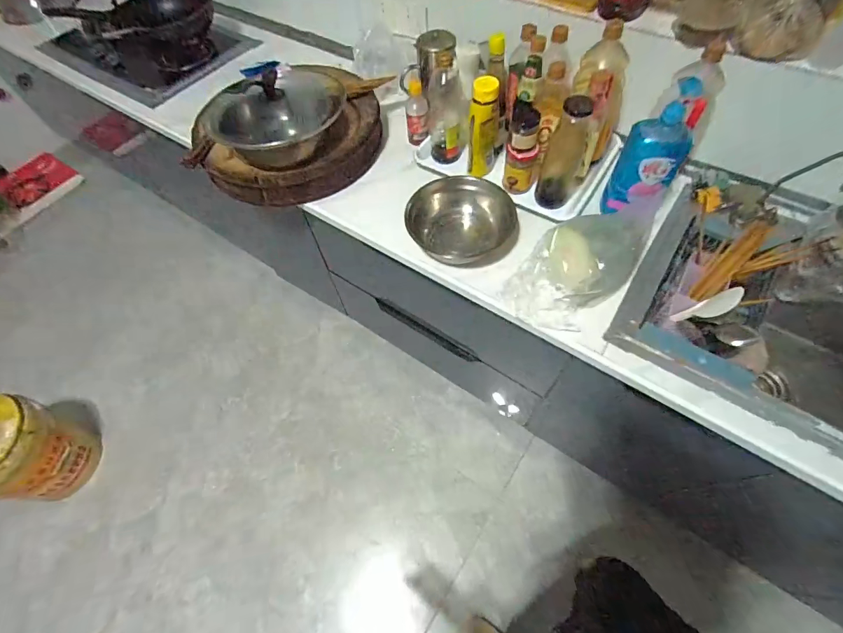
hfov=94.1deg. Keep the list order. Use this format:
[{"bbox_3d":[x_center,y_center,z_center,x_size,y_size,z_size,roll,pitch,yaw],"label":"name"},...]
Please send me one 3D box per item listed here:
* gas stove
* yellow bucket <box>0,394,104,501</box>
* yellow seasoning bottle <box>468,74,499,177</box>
[{"bbox_3d":[-0.955,-0.971,1.379,0.582,0.089,0.445,30,66,18],"label":"gas stove"},{"bbox_3d":[-1.352,0.468,1.321,0.249,0.392,0.288,-3,60,0],"label":"yellow bucket"},{"bbox_3d":[0.144,-0.432,0.903,0.065,0.228,0.048,6,60,6],"label":"yellow seasoning bottle"}]

